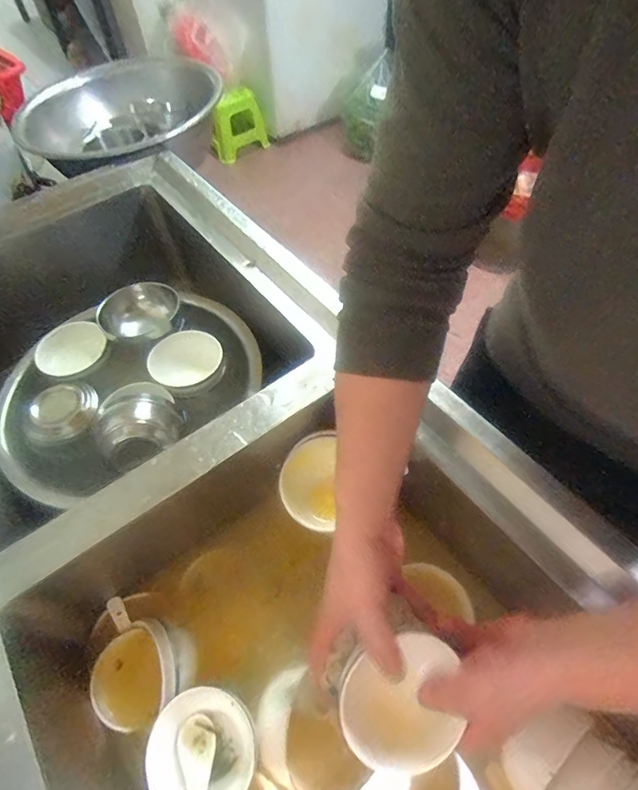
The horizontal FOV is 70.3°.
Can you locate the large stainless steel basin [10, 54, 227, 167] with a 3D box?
[{"bbox_3d":[-0.402,-0.596,0.952,0.410,0.069,0.402,-1,55,2],"label":"large stainless steel basin"}]

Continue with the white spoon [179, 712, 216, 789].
[{"bbox_3d":[-0.119,0.383,0.436,0.039,0.032,0.129,-18,24,-7],"label":"white spoon"}]

